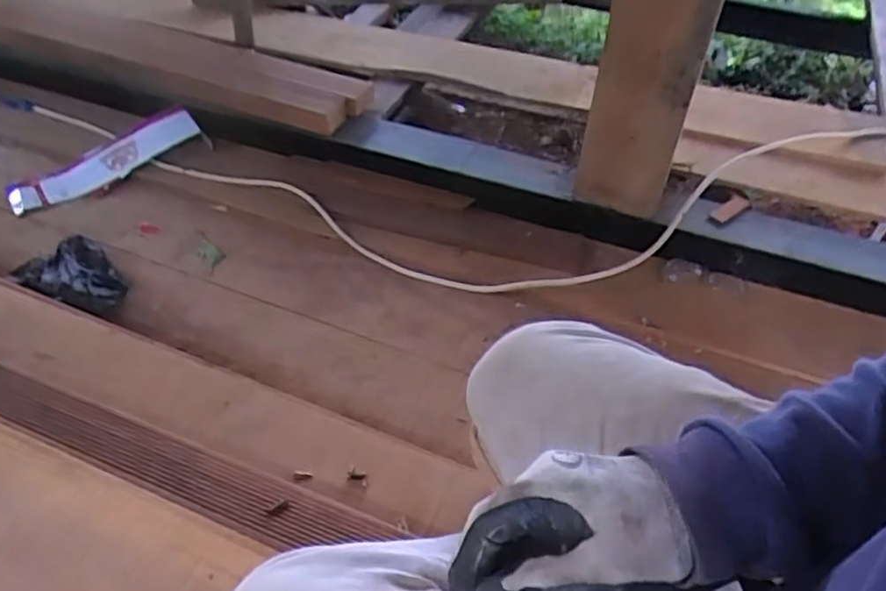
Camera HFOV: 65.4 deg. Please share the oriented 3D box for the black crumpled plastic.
[{"bbox_3d":[-0.576,-0.027,1.074,0.157,0.077,0.136,35,52,28],"label":"black crumpled plastic"}]

